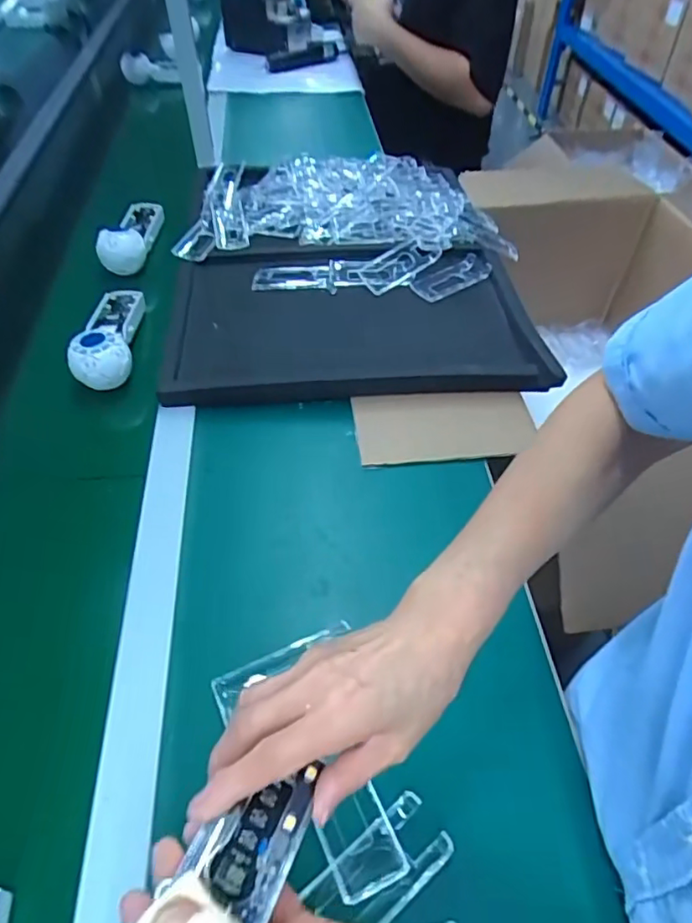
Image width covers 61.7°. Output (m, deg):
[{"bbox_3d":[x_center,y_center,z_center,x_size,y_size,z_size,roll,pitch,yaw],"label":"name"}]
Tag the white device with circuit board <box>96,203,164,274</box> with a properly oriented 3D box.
[{"bbox_3d":[-0.319,-0.346,0.860,0.061,0.056,0.175,-2,50,-2],"label":"white device with circuit board"}]

